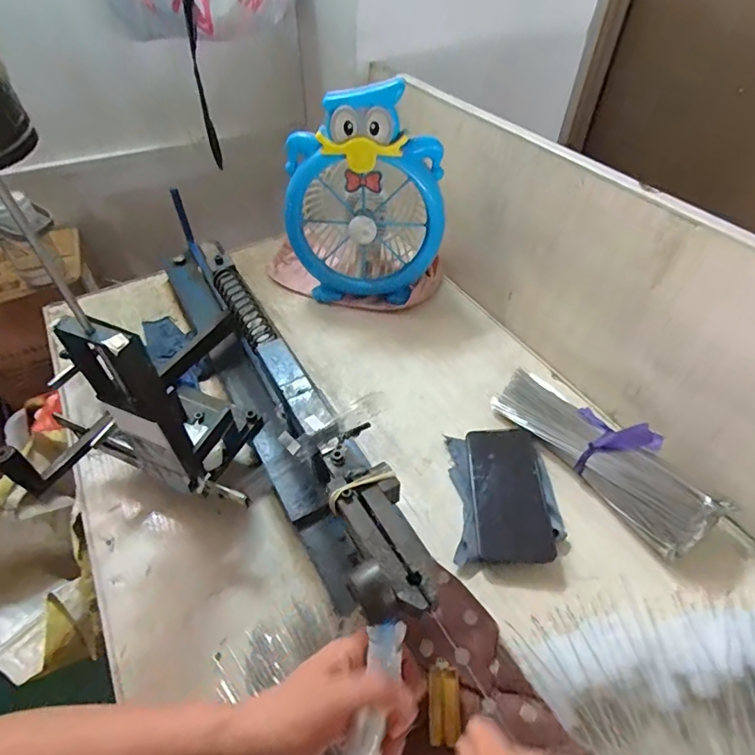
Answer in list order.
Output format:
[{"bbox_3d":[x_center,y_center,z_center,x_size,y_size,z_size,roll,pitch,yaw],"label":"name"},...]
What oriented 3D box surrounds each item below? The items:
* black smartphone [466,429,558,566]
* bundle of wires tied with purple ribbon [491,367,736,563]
[{"bbox_3d":[0.145,0.126,0.536,0.076,0.010,0.154,-9,51,12],"label":"black smartphone"},{"bbox_3d":[0.246,0.080,0.546,0.074,0.069,0.255,-28,54,-23],"label":"bundle of wires tied with purple ribbon"}]

